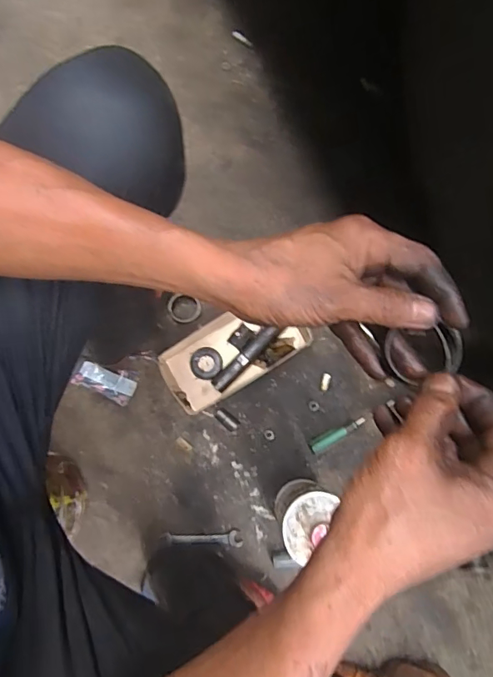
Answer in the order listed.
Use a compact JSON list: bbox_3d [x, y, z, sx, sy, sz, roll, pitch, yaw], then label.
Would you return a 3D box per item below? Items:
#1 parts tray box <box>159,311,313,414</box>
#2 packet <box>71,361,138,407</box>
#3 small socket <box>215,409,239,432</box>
[{"bbox_3d":[-0.018,0.022,0.760,0.230,0.044,0.115,-28,80,-4],"label":"parts tray box"},{"bbox_3d":[-0.226,0.068,0.764,0.096,0.018,0.051,20,80,5],"label":"packet"},{"bbox_3d":[-0.031,0.129,0.746,0.040,0.018,0.019,39,82,8],"label":"small socket"}]

